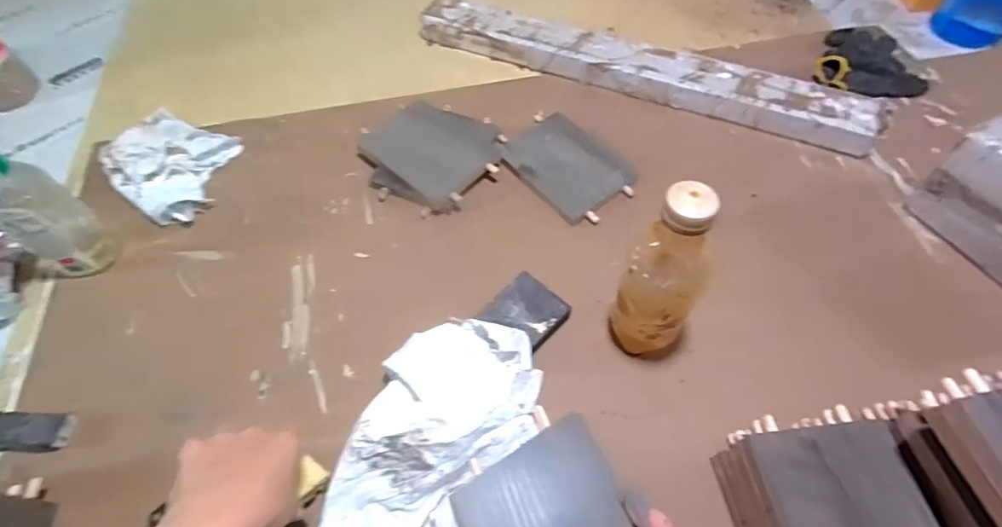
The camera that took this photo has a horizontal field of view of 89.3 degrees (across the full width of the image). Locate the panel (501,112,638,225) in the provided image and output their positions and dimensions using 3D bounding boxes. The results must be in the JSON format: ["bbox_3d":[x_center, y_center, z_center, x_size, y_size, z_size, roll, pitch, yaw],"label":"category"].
[{"bbox_3d":[0.084,-0.128,0.657,0.112,0.013,0.165,-37,64,-19],"label":"panel"}]

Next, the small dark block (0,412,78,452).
[{"bbox_3d":[-0.455,0.163,0.490,0.080,0.018,0.034,1,58,2],"label":"small dark block"}]

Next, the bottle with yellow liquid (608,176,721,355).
[{"bbox_3d":[0.150,0.021,0.461,0.068,0.219,0.068,-26,61,-14],"label":"bottle with yellow liquid"}]

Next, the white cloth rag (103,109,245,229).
[{"bbox_3d":[-0.440,-0.135,0.664,0.173,0.032,0.154,18,61,13],"label":"white cloth rag"}]

